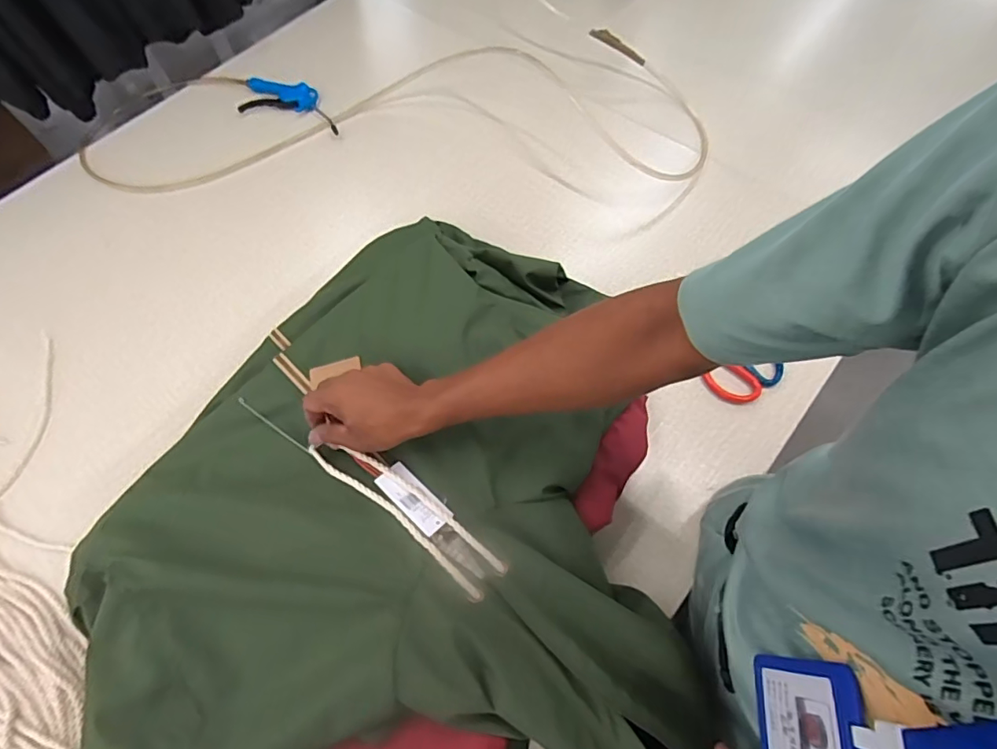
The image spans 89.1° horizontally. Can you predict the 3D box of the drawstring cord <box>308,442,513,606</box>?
[{"bbox_3d":[-0.096,0.128,0.496,0.228,0.011,0.046,32,69,19],"label":"drawstring cord"}]

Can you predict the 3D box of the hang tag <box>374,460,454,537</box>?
[{"bbox_3d":[-0.083,0.118,0.492,0.081,0.005,0.031,39,71,19],"label":"hang tag"}]

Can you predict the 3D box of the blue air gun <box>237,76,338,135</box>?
[{"bbox_3d":[-0.365,-0.482,0.902,0.210,0.020,0.090,16,65,10],"label":"blue air gun"}]

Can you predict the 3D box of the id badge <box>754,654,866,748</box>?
[{"bbox_3d":[0.182,0.208,0.302,0.011,0.108,0.067,8,64,7],"label":"id badge"}]

